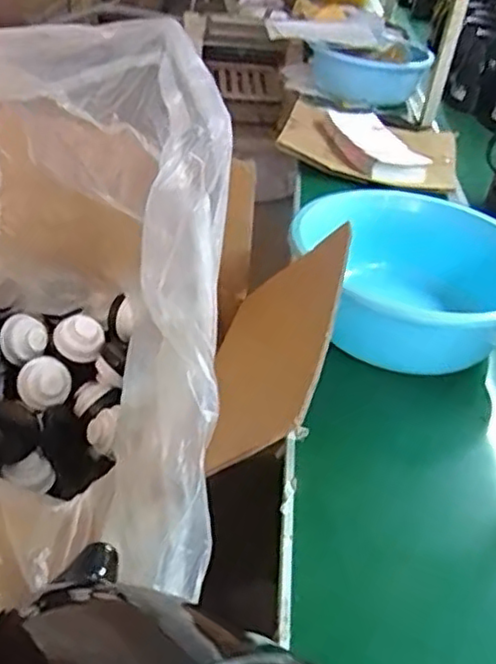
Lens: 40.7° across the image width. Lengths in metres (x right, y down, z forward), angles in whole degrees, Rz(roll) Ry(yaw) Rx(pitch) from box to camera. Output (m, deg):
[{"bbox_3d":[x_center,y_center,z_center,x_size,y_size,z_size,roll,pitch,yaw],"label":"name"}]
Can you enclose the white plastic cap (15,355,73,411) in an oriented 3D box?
[{"bbox_3d":[-0.276,0.068,0.909,0.072,0.025,0.072,10,66,-23],"label":"white plastic cap"}]

